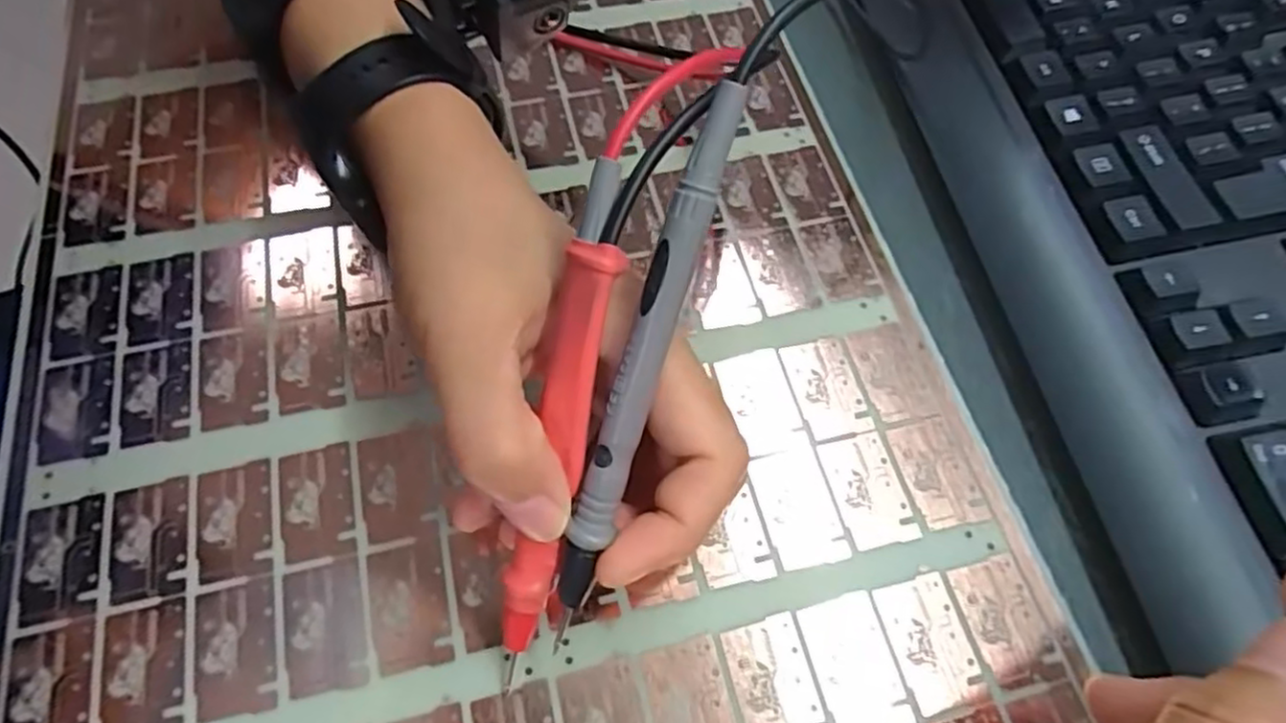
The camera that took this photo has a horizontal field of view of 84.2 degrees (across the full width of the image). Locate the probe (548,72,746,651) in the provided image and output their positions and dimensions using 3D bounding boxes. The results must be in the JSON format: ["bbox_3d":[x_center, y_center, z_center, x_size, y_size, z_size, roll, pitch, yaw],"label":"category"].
[{"bbox_3d":[-0.002,0.004,0.166,0.010,0.007,0.132,19,104,6],"label":"probe"}]

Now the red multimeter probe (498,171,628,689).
[{"bbox_3d":[-0.021,0.019,0.176,0.014,0.012,0.131,14,106,4],"label":"red multimeter probe"}]

